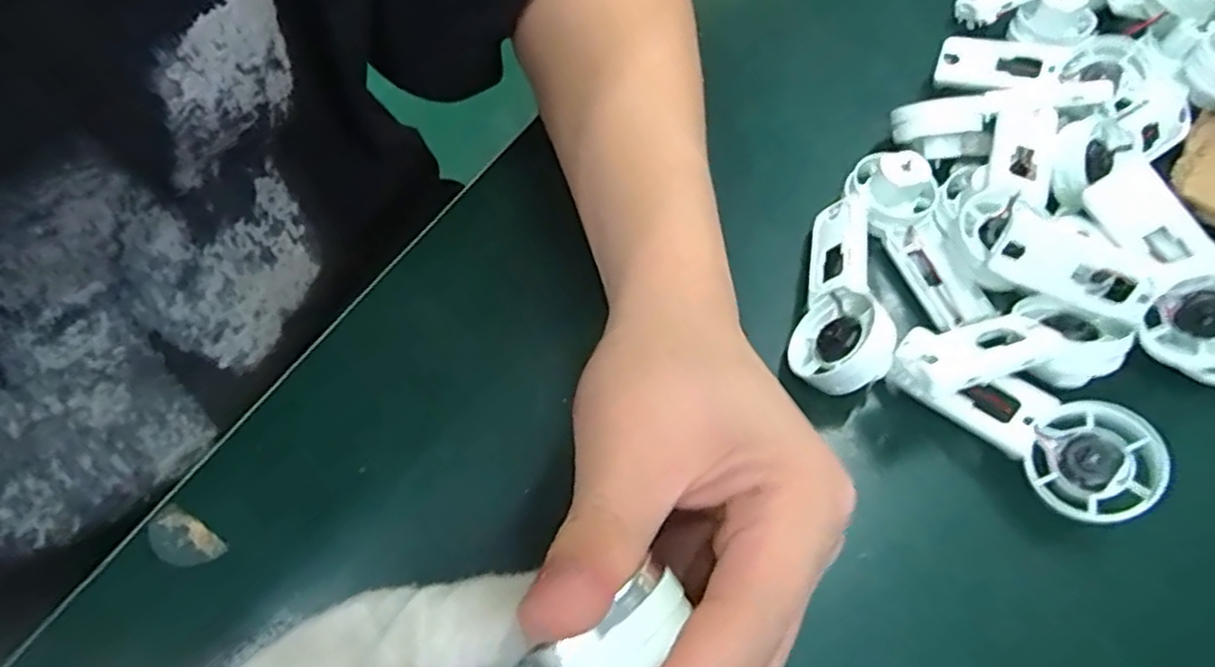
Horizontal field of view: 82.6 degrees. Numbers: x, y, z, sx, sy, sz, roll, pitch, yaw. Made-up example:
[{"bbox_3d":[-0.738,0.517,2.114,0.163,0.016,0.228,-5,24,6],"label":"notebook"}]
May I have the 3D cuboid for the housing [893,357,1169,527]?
[{"bbox_3d":[0.148,0.030,0.246,0.089,0.020,0.034,34,66,17],"label":"housing"}]

